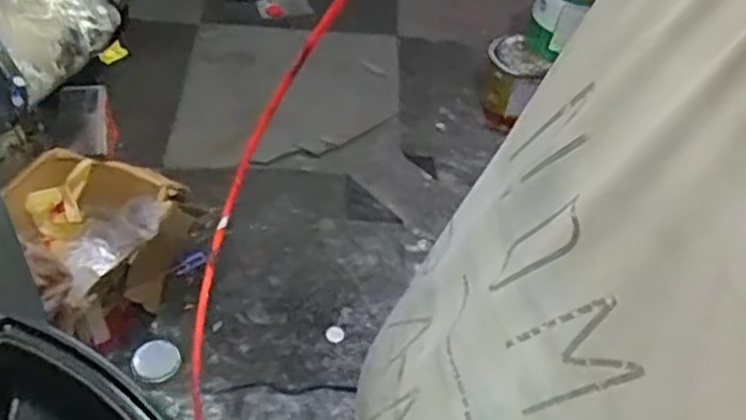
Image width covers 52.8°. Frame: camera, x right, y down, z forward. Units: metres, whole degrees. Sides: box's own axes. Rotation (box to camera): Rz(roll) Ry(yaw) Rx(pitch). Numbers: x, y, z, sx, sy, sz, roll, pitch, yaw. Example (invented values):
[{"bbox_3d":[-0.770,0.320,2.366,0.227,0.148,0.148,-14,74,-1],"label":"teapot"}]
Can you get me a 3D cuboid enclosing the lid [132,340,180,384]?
[{"bbox_3d":[-0.440,0.305,1.524,0.095,0.014,0.084,-21,71,-36],"label":"lid"}]

